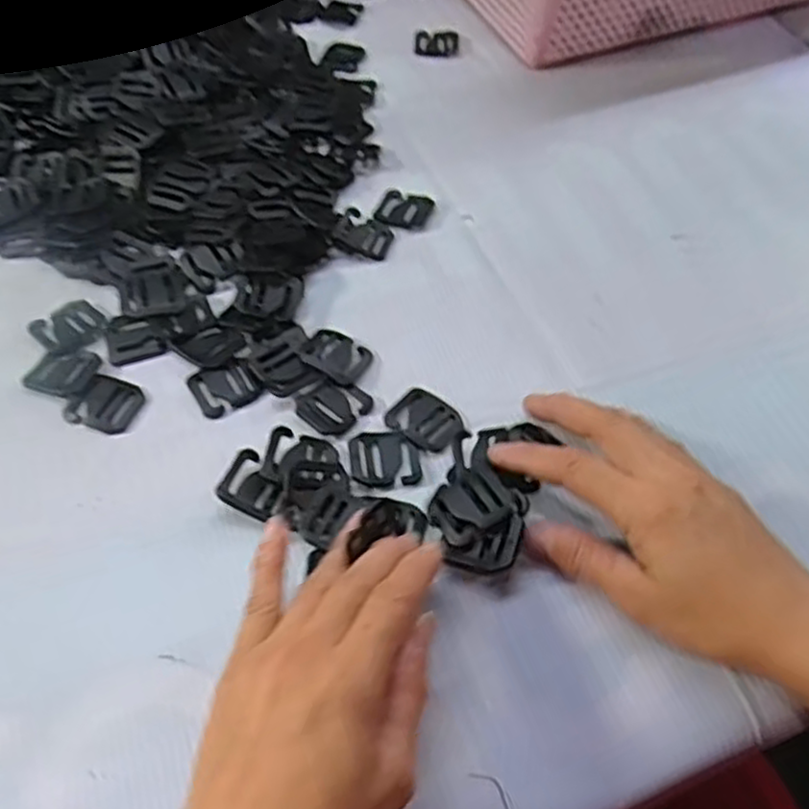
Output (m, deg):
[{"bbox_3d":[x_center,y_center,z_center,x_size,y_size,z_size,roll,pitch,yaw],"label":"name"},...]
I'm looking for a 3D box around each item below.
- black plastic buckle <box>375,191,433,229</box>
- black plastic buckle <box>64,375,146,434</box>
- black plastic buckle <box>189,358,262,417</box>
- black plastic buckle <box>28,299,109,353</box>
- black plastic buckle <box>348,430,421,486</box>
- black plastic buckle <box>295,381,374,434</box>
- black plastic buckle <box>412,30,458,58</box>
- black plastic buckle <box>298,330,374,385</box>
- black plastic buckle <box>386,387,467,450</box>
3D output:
[{"bbox_3d":[0.000,-0.124,0.478,0.032,0.004,0.031,18,56,11],"label":"black plastic buckle"},{"bbox_3d":[-0.153,-0.001,0.385,0.035,0.004,0.030,15,55,9],"label":"black plastic buckle"},{"bbox_3d":[-0.093,-0.010,0.392,0.033,0.004,0.028,-25,59,-18],"label":"black plastic buckle"},{"bbox_3d":[-0.184,-0.043,0.413,0.035,0.004,0.032,-36,62,-24],"label":"black plastic buckle"},{"bbox_3d":[-0.010,0.027,0.369,0.033,0.005,0.029,-7,55,-6],"label":"black plastic buckle"},{"bbox_3d":[-0.036,0.000,0.388,0.033,0.004,0.029,-38,63,-24],"label":"black plastic buckle"},{"bbox_3d":[0.025,-0.284,0.589,0.035,0.005,0.030,2,54,0],"label":"black plastic buckle"},{"bbox_3d":[-0.037,-0.027,0.404,0.035,0.009,0.029,24,57,15],"label":"black plastic buckle"},{"bbox_3d":[0.011,0.007,0.383,0.035,0.004,0.031,31,59,19],"label":"black plastic buckle"}]

